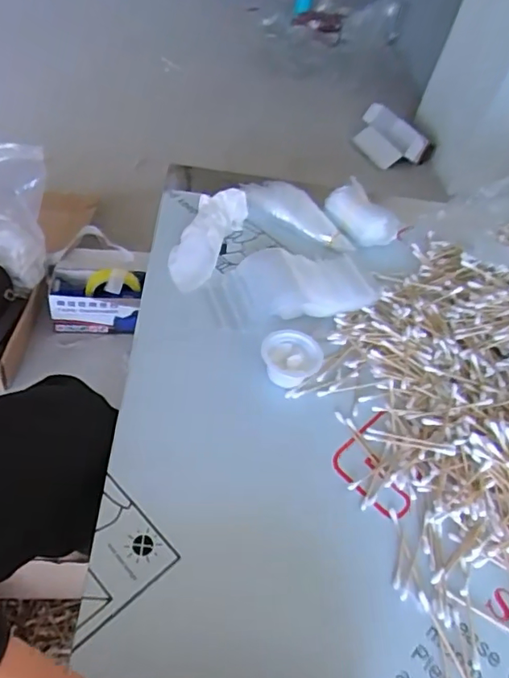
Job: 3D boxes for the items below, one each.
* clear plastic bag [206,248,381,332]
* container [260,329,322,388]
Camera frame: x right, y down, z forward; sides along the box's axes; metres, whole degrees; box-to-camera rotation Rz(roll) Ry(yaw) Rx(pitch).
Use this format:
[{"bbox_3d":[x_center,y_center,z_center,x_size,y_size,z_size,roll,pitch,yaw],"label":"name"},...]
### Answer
[{"bbox_3d":[0.038,-0.057,0.550,0.161,0.032,0.089,-8,50,-19],"label":"clear plastic bag"},{"bbox_3d":[0.033,0.018,0.485,0.053,0.029,0.045,11,46,-3],"label":"container"}]

